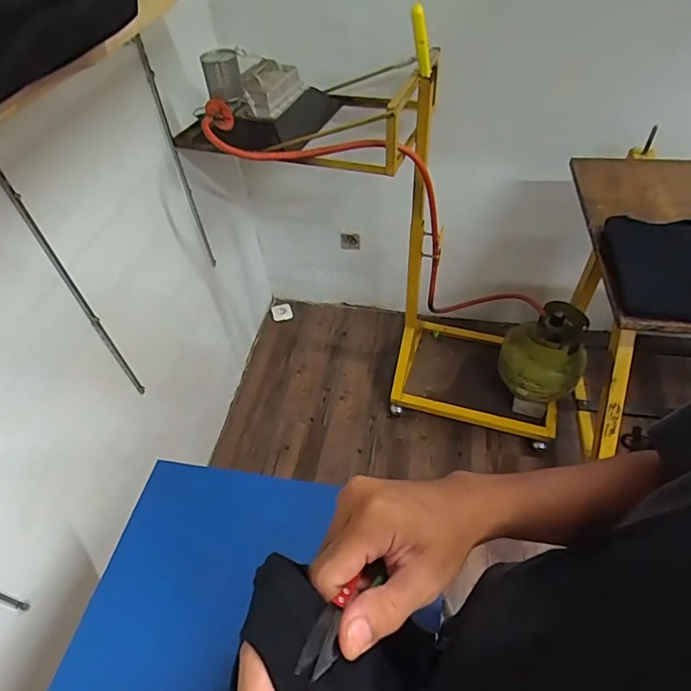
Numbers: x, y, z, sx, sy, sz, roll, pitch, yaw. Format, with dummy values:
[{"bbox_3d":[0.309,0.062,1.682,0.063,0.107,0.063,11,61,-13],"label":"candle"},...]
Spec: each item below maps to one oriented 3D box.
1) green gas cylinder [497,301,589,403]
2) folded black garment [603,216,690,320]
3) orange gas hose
[{"bbox_3d":[0.630,0.011,1.516,0.243,0.304,0.250,23,54,23],"label":"green gas cylinder"},{"bbox_3d":[0.660,-0.161,0.959,0.252,0.017,0.272,5,56,8],"label":"folded black garment"},{"bbox_3d":[0.211,-0.291,1.395,0.300,1.231,0.395,-46,49,17],"label":"orange gas hose"}]

